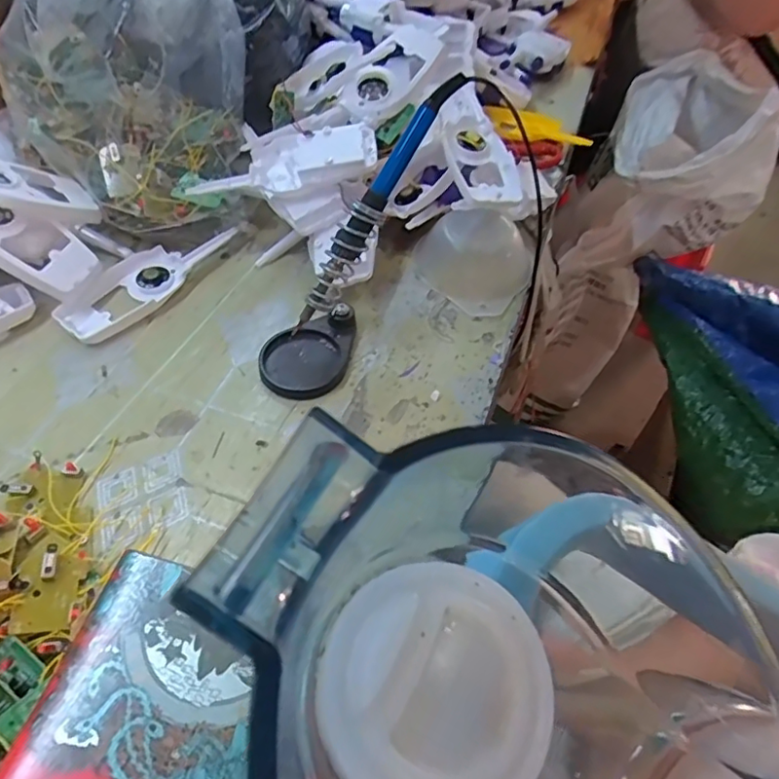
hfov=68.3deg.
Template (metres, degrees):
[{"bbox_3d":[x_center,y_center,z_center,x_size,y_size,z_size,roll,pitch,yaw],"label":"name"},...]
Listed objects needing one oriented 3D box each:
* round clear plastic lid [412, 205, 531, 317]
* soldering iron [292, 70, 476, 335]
[{"bbox_3d":[0.073,-0.117,0.508,0.105,0.049,0.090,12,52,6],"label":"round clear plastic lid"},{"bbox_3d":[-0.014,-0.128,0.405,0.018,0.203,0.022,46,22,28],"label":"soldering iron"}]

